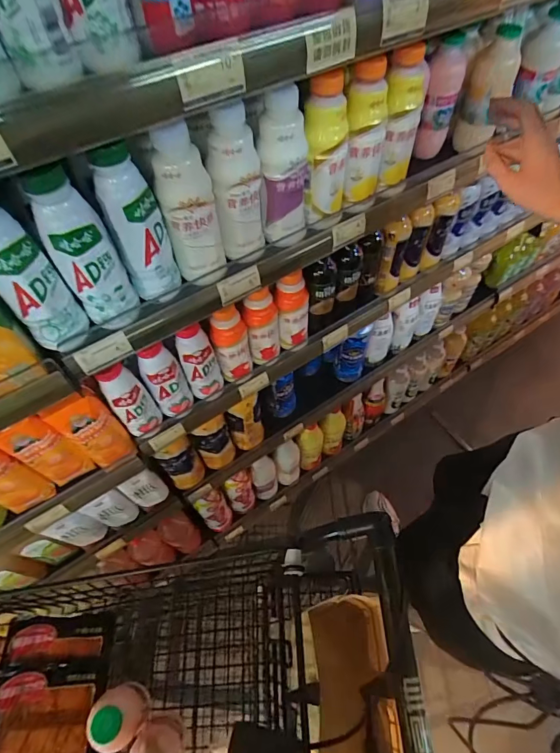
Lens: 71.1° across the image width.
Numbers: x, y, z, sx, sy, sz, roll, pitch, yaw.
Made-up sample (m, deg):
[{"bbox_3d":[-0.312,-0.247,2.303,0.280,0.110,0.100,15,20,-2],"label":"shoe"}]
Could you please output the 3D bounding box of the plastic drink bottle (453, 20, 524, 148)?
[{"bbox_3d":[0.335,-0.461,0.634,0.068,0.160,0.052,28,50,18],"label":"plastic drink bottle"}]

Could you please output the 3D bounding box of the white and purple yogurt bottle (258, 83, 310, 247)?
[{"bbox_3d":[0.006,-0.266,0.506,0.059,0.187,0.054,-1,57,2],"label":"white and purple yogurt bottle"}]

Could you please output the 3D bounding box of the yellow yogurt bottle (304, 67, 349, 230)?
[{"bbox_3d":[0.061,-0.293,0.519,0.055,0.192,0.051,3,58,4],"label":"yellow yogurt bottle"}]

